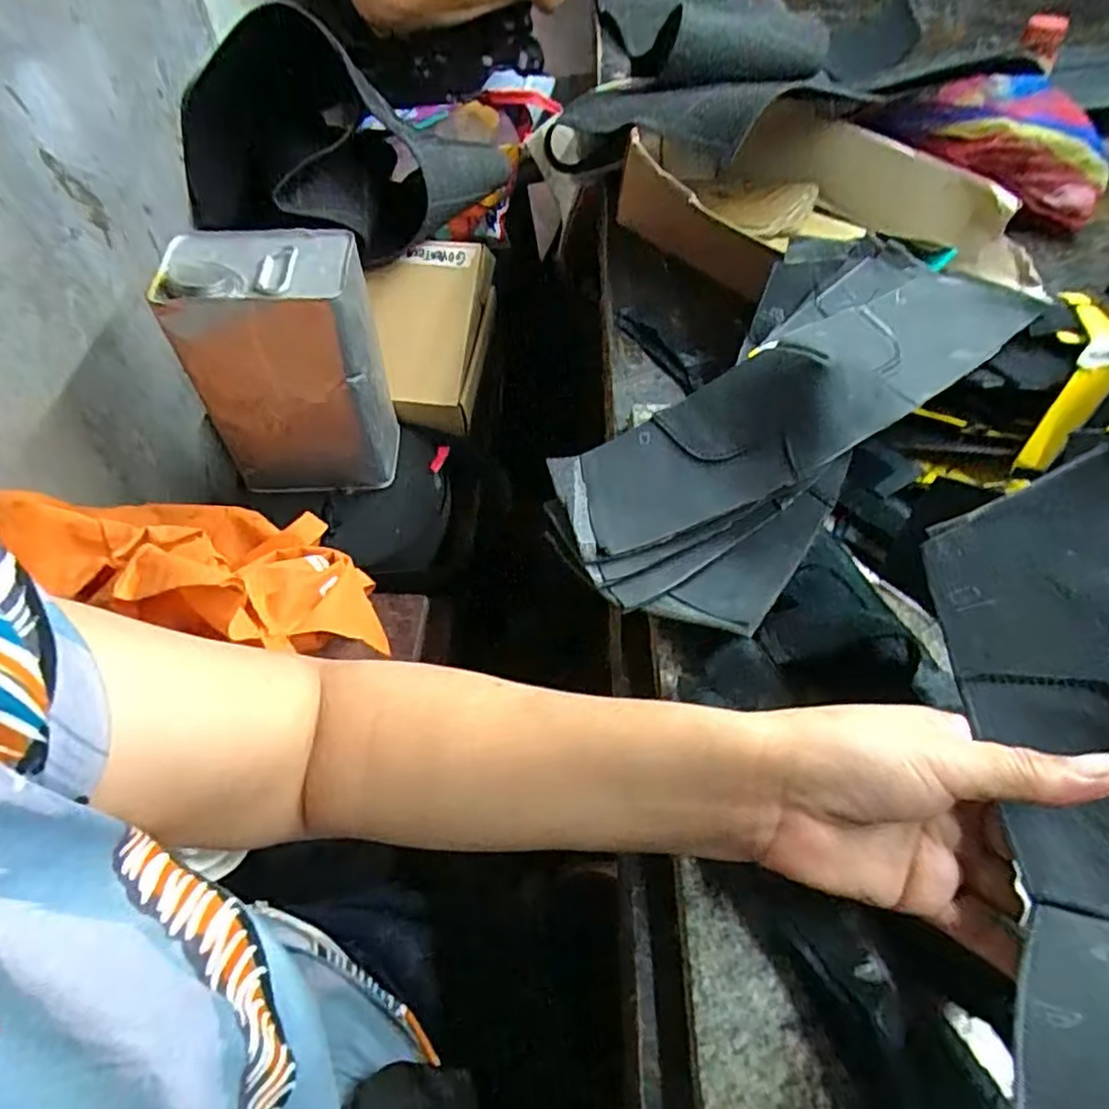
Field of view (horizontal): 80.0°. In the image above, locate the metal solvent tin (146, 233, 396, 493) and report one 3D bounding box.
[{"bbox_3d":[-0.250,-0.175,0.654,0.157,0.237,0.119,-2,55,-1],"label":"metal solvent tin"}]

